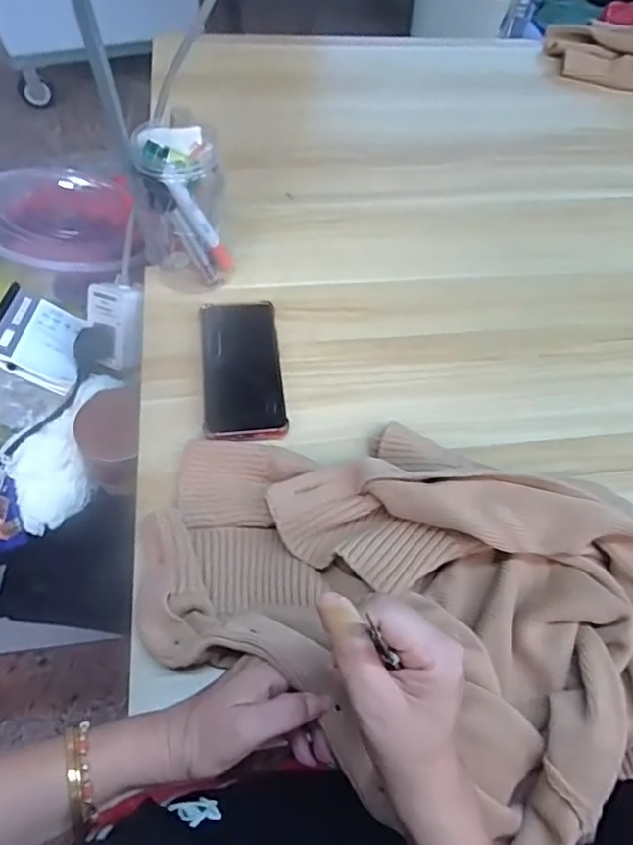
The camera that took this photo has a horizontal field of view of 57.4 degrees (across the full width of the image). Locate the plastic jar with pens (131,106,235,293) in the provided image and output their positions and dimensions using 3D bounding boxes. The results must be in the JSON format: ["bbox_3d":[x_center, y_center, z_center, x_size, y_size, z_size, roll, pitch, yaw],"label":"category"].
[{"bbox_3d":[-0.134,-0.219,0.597,0.083,0.151,0.083,2,58,-3],"label":"plastic jar with pens"}]

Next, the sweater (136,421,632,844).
[{"bbox_3d":[0.124,0.144,0.430,0.529,0.097,0.263,15,58,7],"label":"sweater"}]

